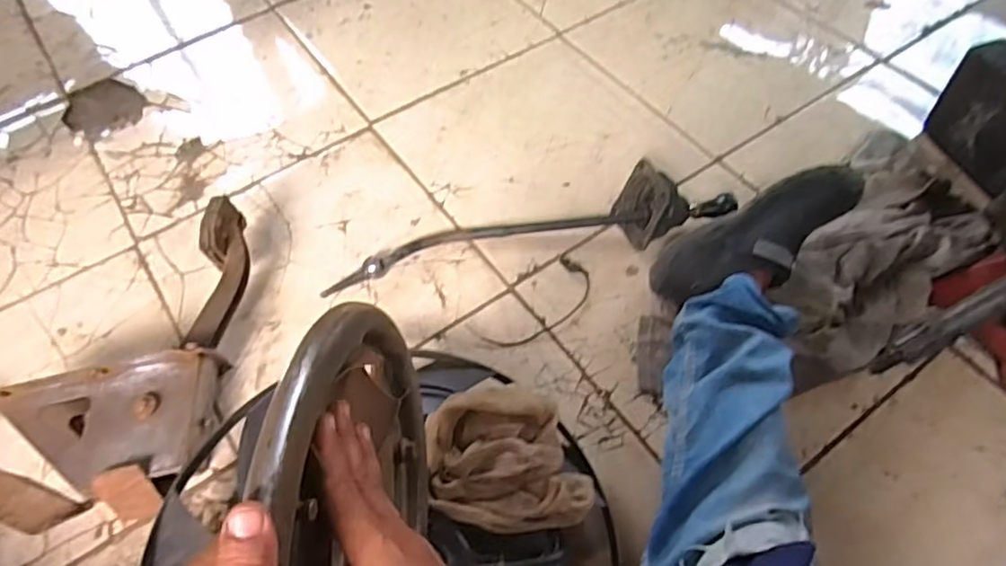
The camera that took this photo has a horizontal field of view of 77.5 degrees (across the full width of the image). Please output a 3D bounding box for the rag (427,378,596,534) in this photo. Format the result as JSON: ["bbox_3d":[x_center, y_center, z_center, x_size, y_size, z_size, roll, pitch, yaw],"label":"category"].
[{"bbox_3d":[0.004,0.179,0.656,0.160,0.058,0.153,-6,58,-2],"label":"rag"}]

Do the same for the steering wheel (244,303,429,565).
[{"bbox_3d":[-0.094,0.159,0.405,0.036,0.265,0.284,1,59,3],"label":"steering wheel"}]

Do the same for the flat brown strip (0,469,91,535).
[{"bbox_3d":[-0.585,0.264,0.754,0.160,0.014,0.053,17,61,12],"label":"flat brown strip"}]

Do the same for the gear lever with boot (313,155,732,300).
[{"bbox_3d":[0.039,-0.084,0.899,0.593,0.097,0.107,-9,58,-4],"label":"gear lever with boot"}]

